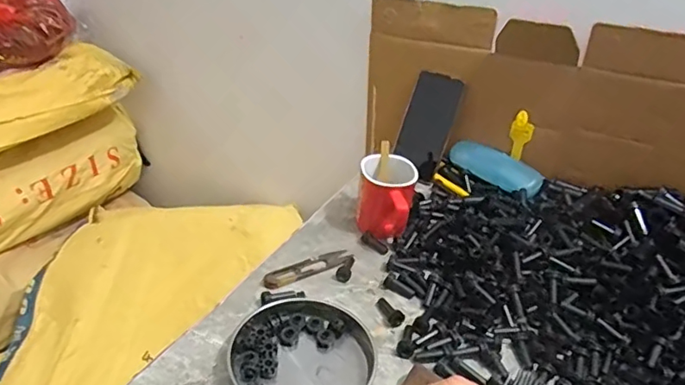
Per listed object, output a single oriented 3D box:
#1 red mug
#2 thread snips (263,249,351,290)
[{"bbox_3d":[0.055,0.007,0.674,0.074,0.074,0.102,11,34,8],"label":"red mug"},{"bbox_3d":[-0.041,0.088,0.635,0.115,0.004,0.026,-19,42,-26],"label":"thread snips"}]

